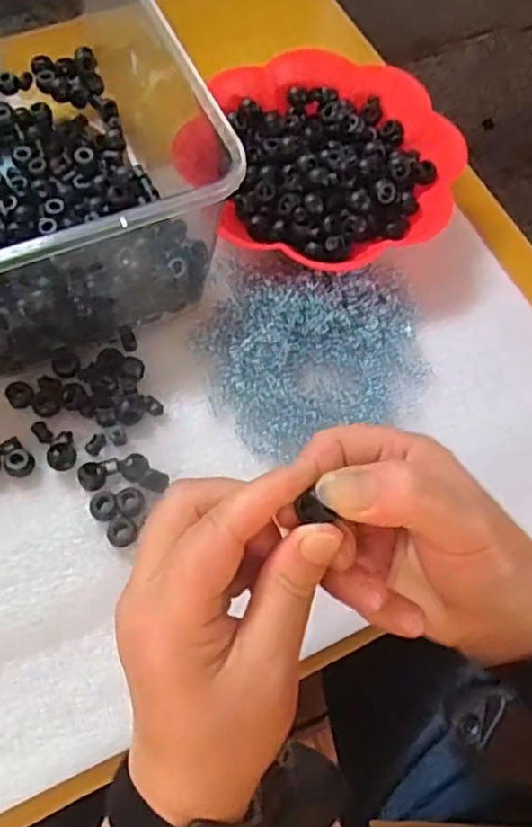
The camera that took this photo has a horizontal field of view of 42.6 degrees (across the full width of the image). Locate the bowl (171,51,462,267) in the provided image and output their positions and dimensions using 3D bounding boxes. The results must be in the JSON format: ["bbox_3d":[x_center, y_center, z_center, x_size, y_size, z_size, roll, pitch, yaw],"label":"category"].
[{"bbox_3d":[0.043,-0.190,0.515,0.193,0.054,0.192,1,66,-2],"label":"bowl"}]

